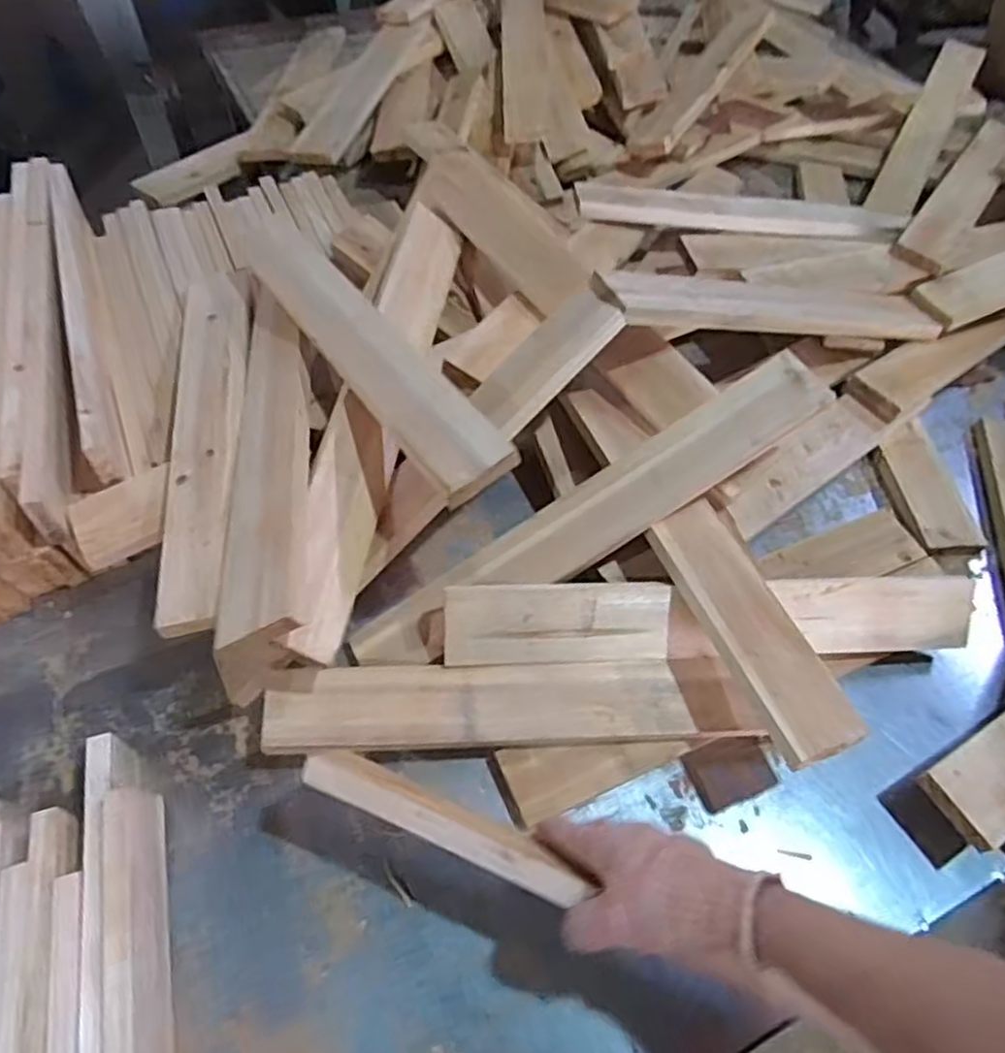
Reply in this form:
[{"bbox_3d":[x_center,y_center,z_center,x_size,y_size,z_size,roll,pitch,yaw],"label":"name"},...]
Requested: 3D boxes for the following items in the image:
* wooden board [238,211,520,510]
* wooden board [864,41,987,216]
[{"bbox_3d":[-0.153,-0.199,0.708,0.073,0.022,0.516,-33,54,-11],"label":"wooden board"},{"bbox_3d":[0.738,-0.697,1.241,0.073,0.025,0.410,26,74,17],"label":"wooden board"}]

